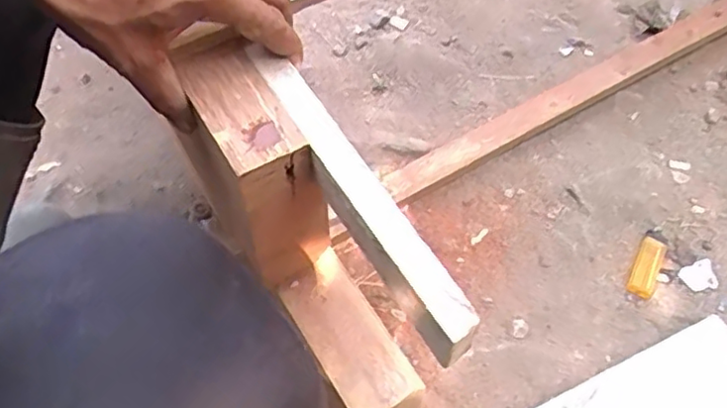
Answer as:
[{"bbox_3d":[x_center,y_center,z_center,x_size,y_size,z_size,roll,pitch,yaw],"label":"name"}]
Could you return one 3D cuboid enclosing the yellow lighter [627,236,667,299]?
[{"bbox_3d":[0.288,0.065,0.661,0.025,0.012,0.069,23,59,15],"label":"yellow lighter"}]

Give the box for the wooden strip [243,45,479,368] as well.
[{"bbox_3d":[-0.007,-0.008,0.365,0.022,0.035,0.214,-26,64,-17],"label":"wooden strip"}]

